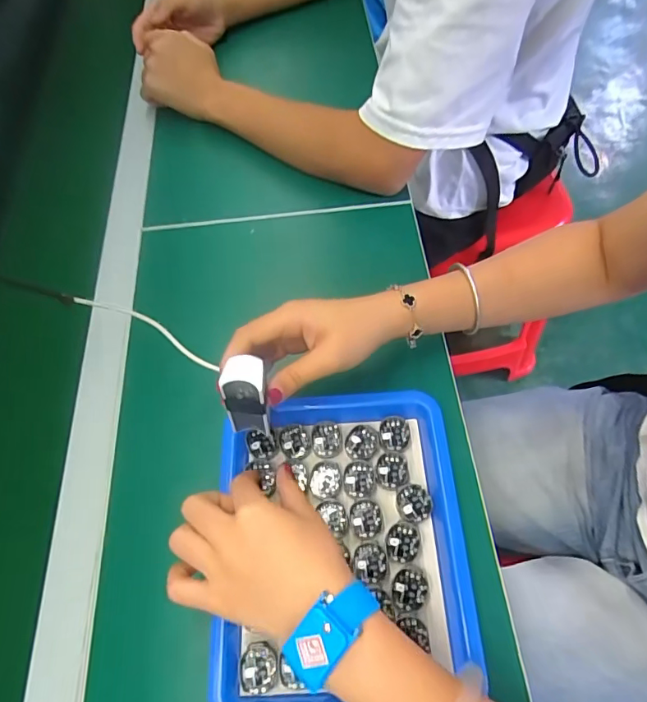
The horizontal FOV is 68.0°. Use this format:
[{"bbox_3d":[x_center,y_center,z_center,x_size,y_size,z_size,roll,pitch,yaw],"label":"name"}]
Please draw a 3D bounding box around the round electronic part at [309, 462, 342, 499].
[{"bbox_3d":[0.001,0.101,0.374,0.025,0.004,0.028,1,68,0],"label":"round electronic part"}]

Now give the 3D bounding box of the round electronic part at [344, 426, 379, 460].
[{"bbox_3d":[0.031,0.073,0.385,0.026,0.004,0.027,0,68,0],"label":"round electronic part"}]

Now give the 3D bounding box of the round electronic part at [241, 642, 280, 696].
[{"bbox_3d":[-0.042,0.210,0.319,0.024,0.007,0.029,-4,68,-2],"label":"round electronic part"}]

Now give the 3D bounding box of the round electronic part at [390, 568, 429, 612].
[{"bbox_3d":[0.060,0.166,0.334,0.026,0.004,0.026,0,68,0],"label":"round electronic part"}]

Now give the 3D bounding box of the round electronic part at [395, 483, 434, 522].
[{"bbox_3d":[0.069,0.115,0.364,0.026,0.005,0.027,0,68,0],"label":"round electronic part"}]

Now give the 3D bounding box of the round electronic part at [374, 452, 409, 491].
[{"bbox_3d":[0.053,0.093,0.374,0.025,0.004,0.027,0,68,0],"label":"round electronic part"}]

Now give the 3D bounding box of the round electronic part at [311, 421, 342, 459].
[{"bbox_3d":[0.002,0.070,0.389,0.024,0.004,0.030,-6,68,-2],"label":"round electronic part"}]

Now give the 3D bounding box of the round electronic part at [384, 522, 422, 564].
[{"bbox_3d":[0.058,0.139,0.349,0.026,0.004,0.027,0,68,0],"label":"round electronic part"}]

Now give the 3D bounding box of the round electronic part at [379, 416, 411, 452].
[{"bbox_3d":[0.057,0.066,0.388,0.024,0.004,0.029,-5,68,-2],"label":"round electronic part"}]

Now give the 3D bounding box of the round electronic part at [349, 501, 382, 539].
[{"bbox_3d":[0.031,0.125,0.358,0.024,0.004,0.026,0,68,0],"label":"round electronic part"}]

